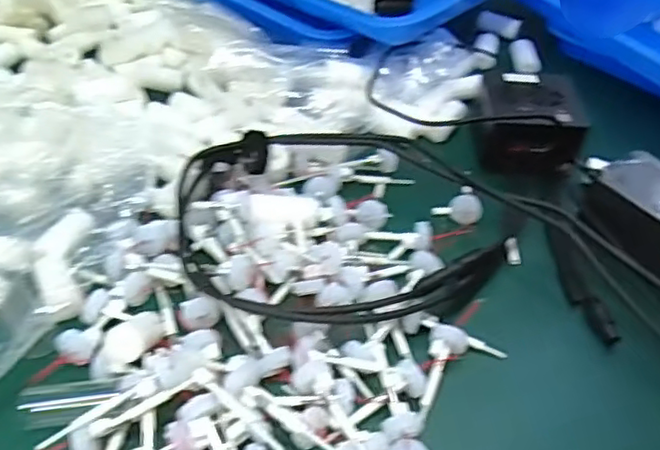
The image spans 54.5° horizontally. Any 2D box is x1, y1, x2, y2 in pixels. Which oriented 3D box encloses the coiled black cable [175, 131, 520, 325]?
[{"bbox_3d":[0.013,-0.016,0.427,0.226,0.028,0.167,-6,45,-12],"label":"coiled black cable"}]

